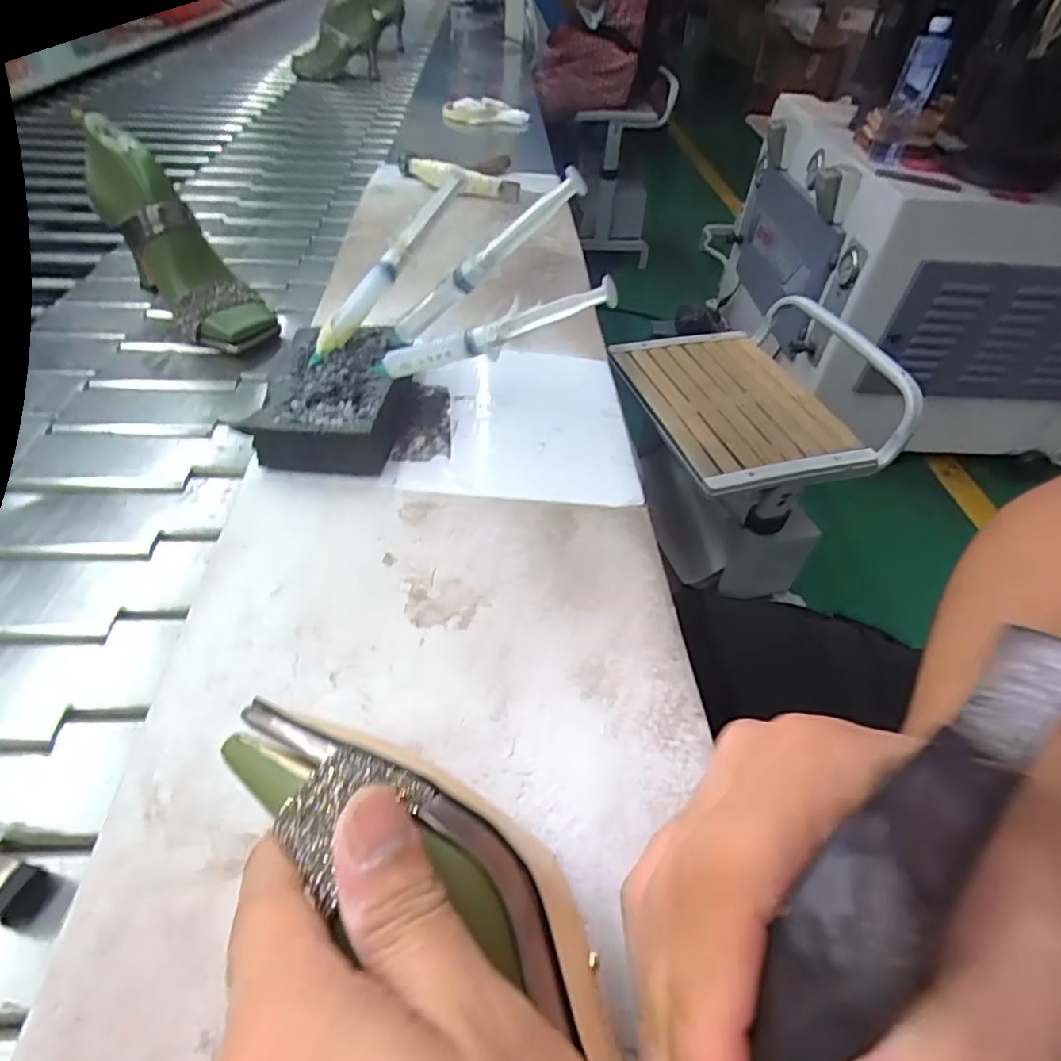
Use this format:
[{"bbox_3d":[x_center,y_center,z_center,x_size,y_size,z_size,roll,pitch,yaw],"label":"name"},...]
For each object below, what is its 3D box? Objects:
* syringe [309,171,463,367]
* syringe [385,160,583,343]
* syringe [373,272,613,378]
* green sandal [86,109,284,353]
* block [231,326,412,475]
[{"bbox_3d":[-0.099,-0.178,0.404,0.015,0.020,0.158,37,89,27],"label":"syringe"},{"bbox_3d":[-0.037,-0.160,0.364,0.171,0.016,0.016,-24,33,36],"label":"syringe"},{"bbox_3d":[-0.027,-0.113,0.347,0.164,0.020,0.011,-8,40,28],"label":"syringe"},{"bbox_3d":[-0.332,-0.262,0.551,0.068,0.077,0.218,-44,104,-35],"label":"green sandal"},{"bbox_3d":[-0.126,-0.090,0.396,0.083,0.036,0.121,4,46,-1],"label":"block"}]

